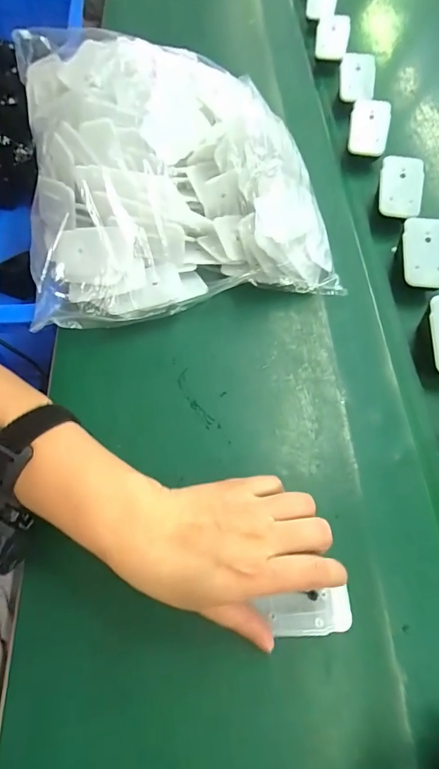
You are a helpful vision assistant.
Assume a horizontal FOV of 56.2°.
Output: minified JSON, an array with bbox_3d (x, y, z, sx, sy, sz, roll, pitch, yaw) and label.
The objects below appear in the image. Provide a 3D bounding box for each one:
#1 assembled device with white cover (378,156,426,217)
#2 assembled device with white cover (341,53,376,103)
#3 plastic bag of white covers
[{"bbox_3d":[0.193,-0.210,0.436,0.044,0.011,0.061,5,92,7],"label":"assembled device with white cover"},{"bbox_3d":[0.176,-0.393,0.524,0.045,0.014,0.060,3,93,-2],"label":"assembled device with white cover"},{"bbox_3d":[-0.052,-0.230,0.419,0.281,0.106,0.338,-9,64,-7],"label":"plastic bag of white covers"}]

